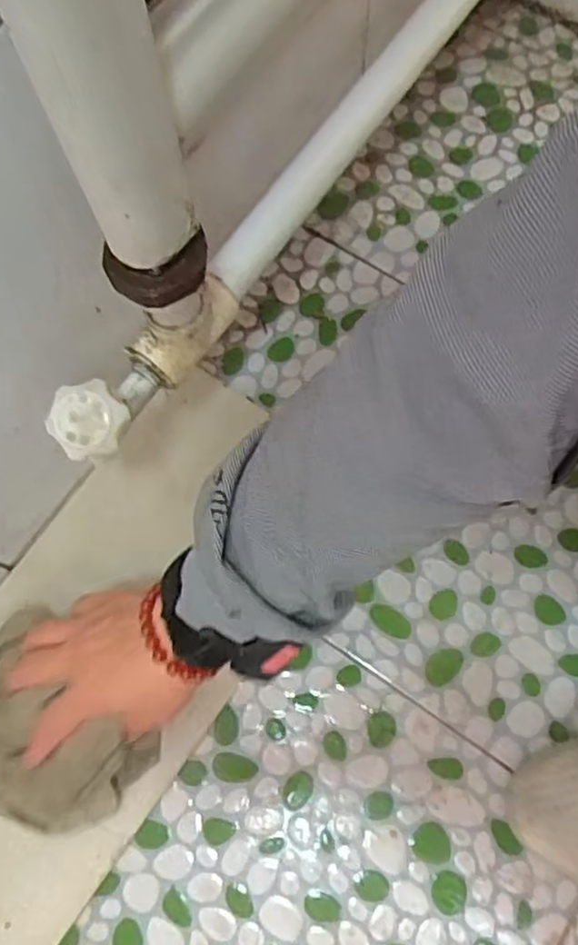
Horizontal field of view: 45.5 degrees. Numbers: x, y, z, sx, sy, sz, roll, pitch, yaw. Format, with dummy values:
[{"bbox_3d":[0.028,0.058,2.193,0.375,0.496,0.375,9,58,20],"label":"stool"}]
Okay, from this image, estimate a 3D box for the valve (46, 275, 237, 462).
[{"bbox_3d":[-0.086,-0.067,0.425,0.043,0.054,0.148,35,64,11],"label":"valve"}]

